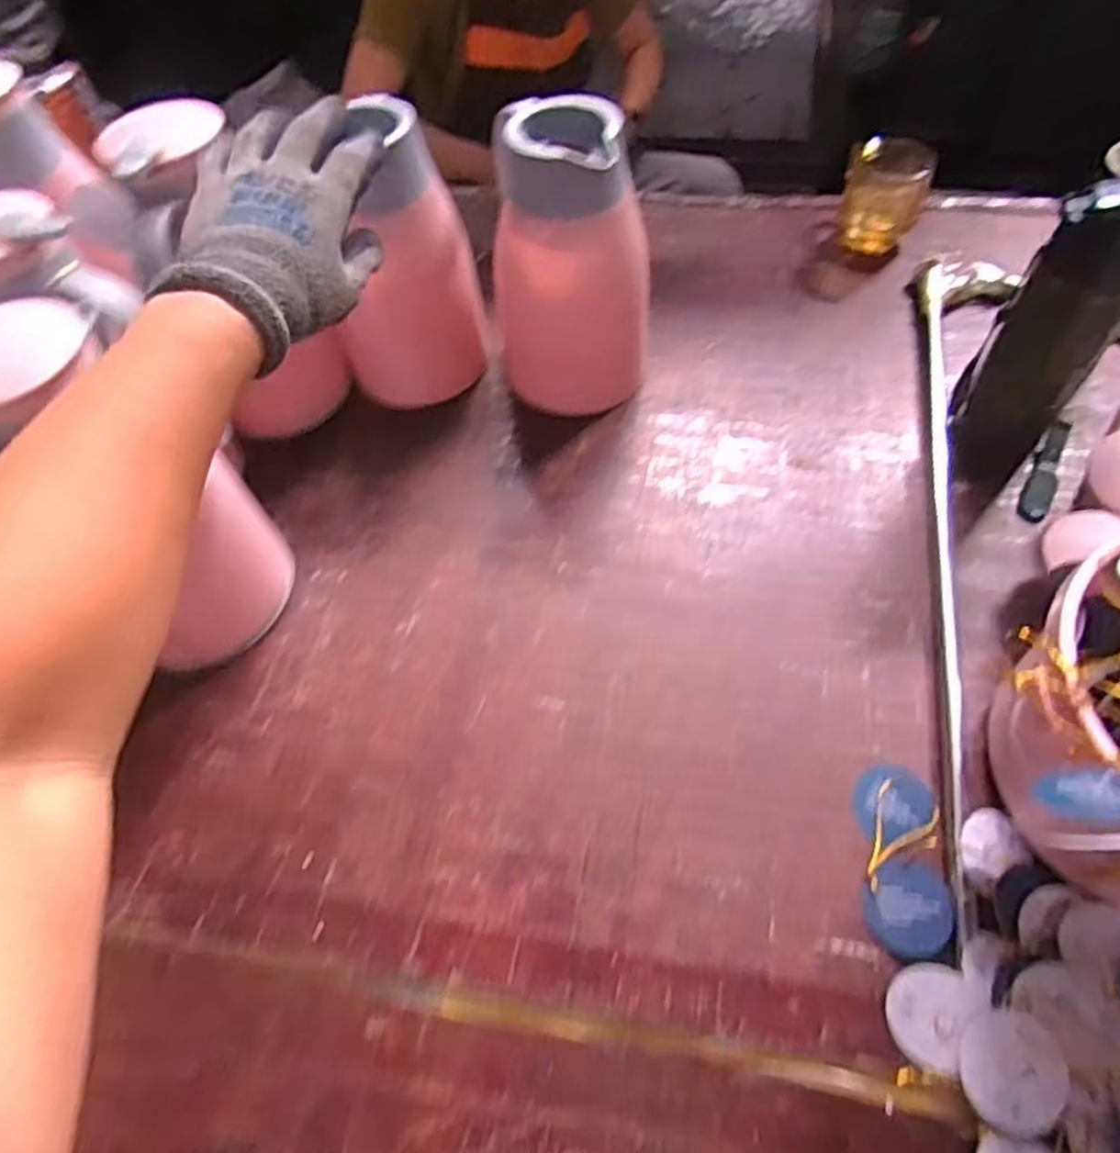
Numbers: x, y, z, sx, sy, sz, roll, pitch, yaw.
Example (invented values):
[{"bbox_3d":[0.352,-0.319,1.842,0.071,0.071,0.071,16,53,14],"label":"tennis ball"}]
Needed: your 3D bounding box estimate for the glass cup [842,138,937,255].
[{"bbox_3d":[0.345,-0.407,0.785,0.083,0.088,0.083,14,60,14],"label":"glass cup"}]

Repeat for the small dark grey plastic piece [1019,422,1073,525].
[{"bbox_3d":[0.408,-0.089,0.616,0.022,0.006,0.108,10,61,45],"label":"small dark grey plastic piece"}]

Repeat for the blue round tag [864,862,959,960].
[{"bbox_3d":[0.213,0.199,0.443,0.053,0.008,0.047,-41,63,-20],"label":"blue round tag"}]

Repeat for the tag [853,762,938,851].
[{"bbox_3d":[0.221,0.152,0.483,0.049,0.004,0.055,9,58,18],"label":"tag"}]

